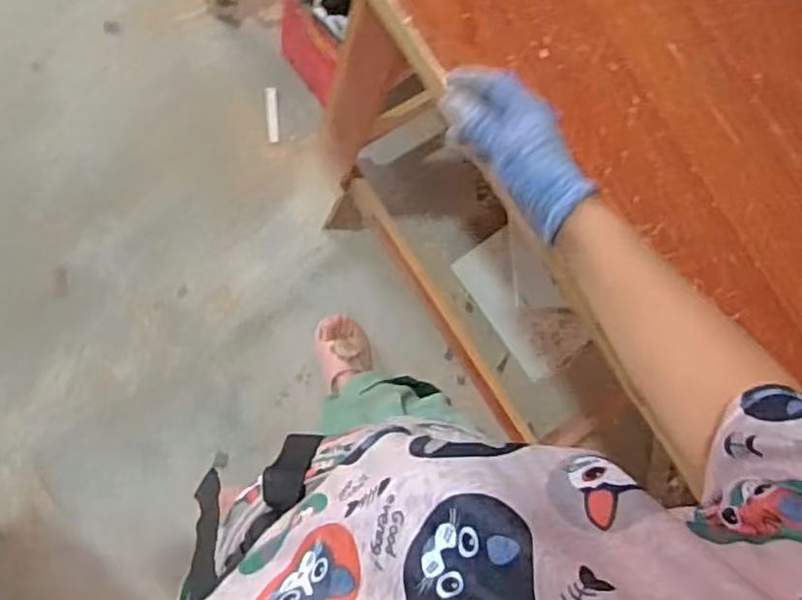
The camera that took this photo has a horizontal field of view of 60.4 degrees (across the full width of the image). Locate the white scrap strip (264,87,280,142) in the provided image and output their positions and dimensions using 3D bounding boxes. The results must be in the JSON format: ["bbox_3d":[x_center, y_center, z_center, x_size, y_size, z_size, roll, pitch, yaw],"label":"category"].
[{"bbox_3d":[-0.243,-0.350,1.303,0.022,0.005,0.101,-2,95,3],"label":"white scrap strip"}]

